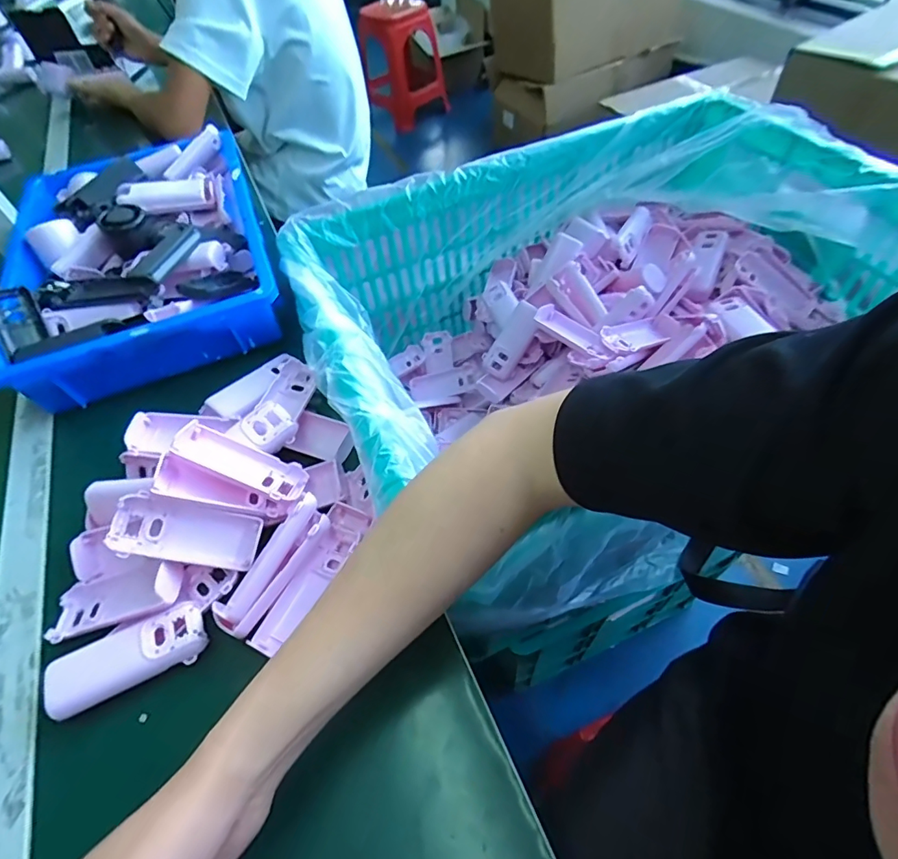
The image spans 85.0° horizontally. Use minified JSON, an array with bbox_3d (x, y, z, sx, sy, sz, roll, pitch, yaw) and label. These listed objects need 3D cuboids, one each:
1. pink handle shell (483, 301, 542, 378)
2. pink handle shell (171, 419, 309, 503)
[{"bbox_3d":[0.086,-0.120,0.663,0.044,0.104,0.027,40,21,28],"label":"pink handle shell"},{"bbox_3d":[-0.178,0.028,0.420,0.112,0.020,0.036,24,57,-5],"label":"pink handle shell"}]

